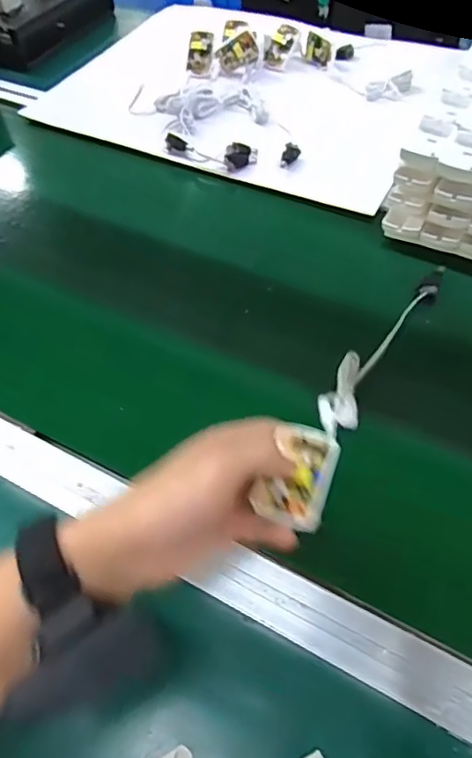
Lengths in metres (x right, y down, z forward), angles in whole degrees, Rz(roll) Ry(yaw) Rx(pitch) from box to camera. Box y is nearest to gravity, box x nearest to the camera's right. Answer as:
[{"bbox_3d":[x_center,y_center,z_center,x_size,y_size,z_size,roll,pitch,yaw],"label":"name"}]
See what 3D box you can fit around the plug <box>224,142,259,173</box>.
[{"bbox_3d":[0.006,-0.272,0.654,0.042,0.020,0.032,-7,55,-2],"label":"plug"}]

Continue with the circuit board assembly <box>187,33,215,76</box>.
[{"bbox_3d":[-0.052,-0.478,0.789,0.037,0.062,0.013,6,8,3],"label":"circuit board assembly"}]

